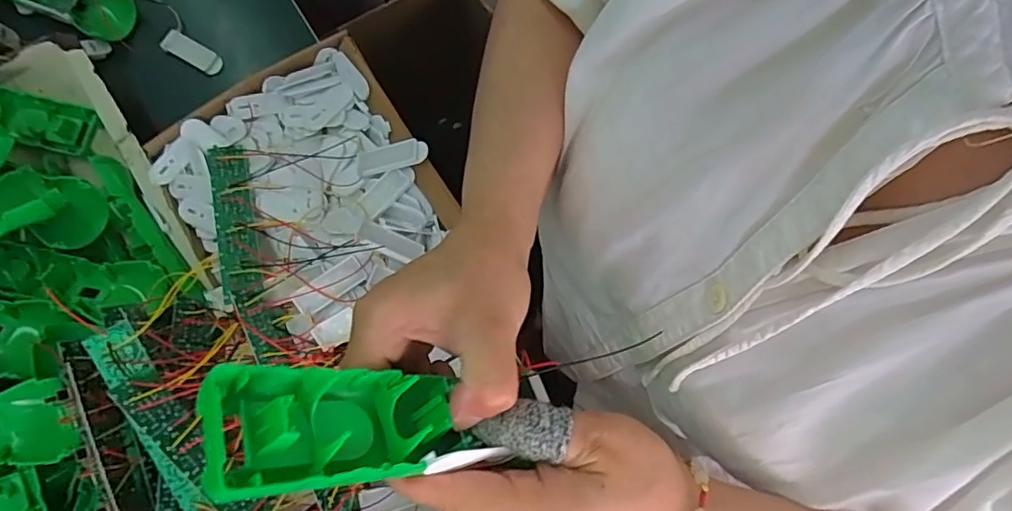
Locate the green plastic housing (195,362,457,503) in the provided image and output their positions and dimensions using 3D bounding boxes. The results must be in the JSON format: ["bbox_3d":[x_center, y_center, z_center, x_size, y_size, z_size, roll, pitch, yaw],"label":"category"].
[{"bbox_3d":[-0.061,0.061,0.206,0.092,0.025,0.039,10,73,-45],"label":"green plastic housing"}]

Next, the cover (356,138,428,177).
[{"bbox_3d":[-0.090,-0.077,0.443,0.060,0.006,0.022,-10,78,15],"label":"cover"}]

